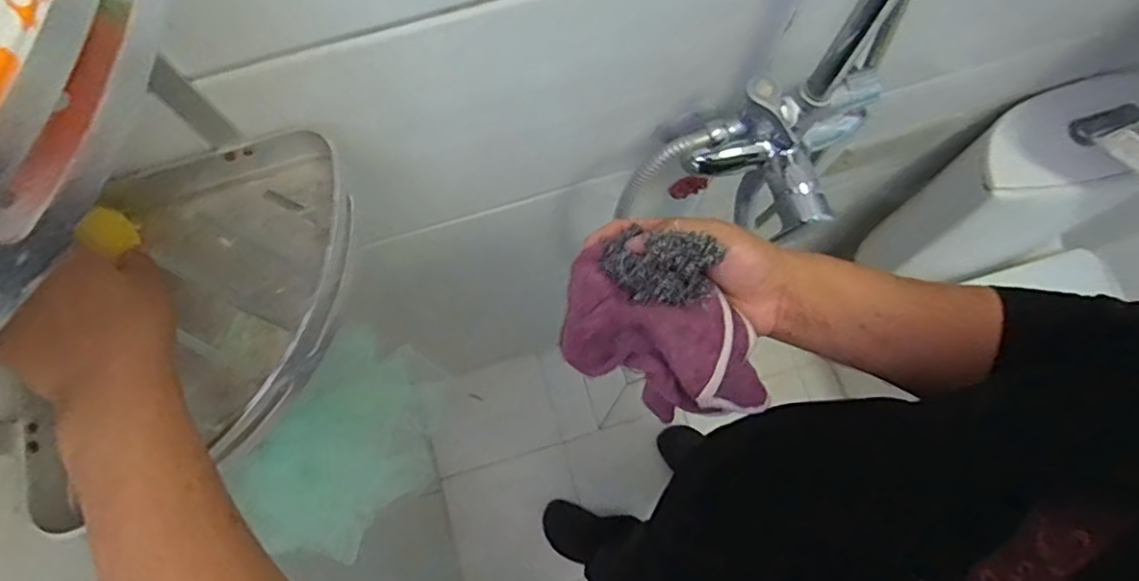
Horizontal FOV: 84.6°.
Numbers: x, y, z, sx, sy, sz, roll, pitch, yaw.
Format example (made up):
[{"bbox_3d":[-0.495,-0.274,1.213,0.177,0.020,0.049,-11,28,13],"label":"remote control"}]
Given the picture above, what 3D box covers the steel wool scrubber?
[{"bbox_3d":[0.055,-0.016,0.384,0.069,0.040,0.040,21,76,5],"label":"steel wool scrubber"}]

